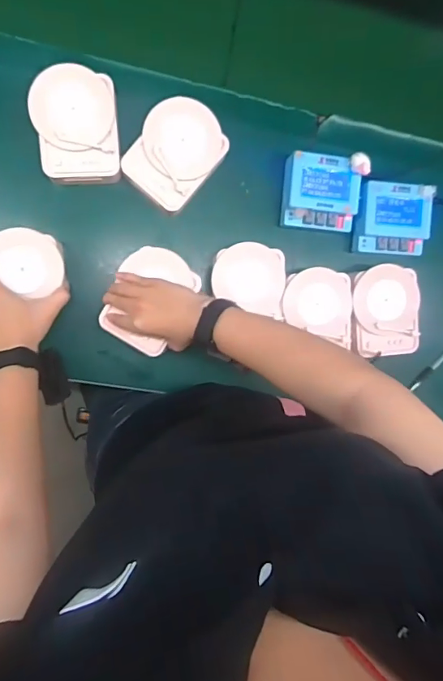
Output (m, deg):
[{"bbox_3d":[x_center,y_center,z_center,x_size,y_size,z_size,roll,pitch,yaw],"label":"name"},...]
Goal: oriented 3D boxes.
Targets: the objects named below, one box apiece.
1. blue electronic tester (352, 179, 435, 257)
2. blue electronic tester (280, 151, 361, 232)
[{"bbox_3d":[0.250,-0.178,0.669,0.111,0.041,0.099,2,94,-9],"label":"blue electronic tester"},{"bbox_3d":[0.142,-0.210,0.652,0.105,0.049,0.099,4,94,-9],"label":"blue electronic tester"}]

